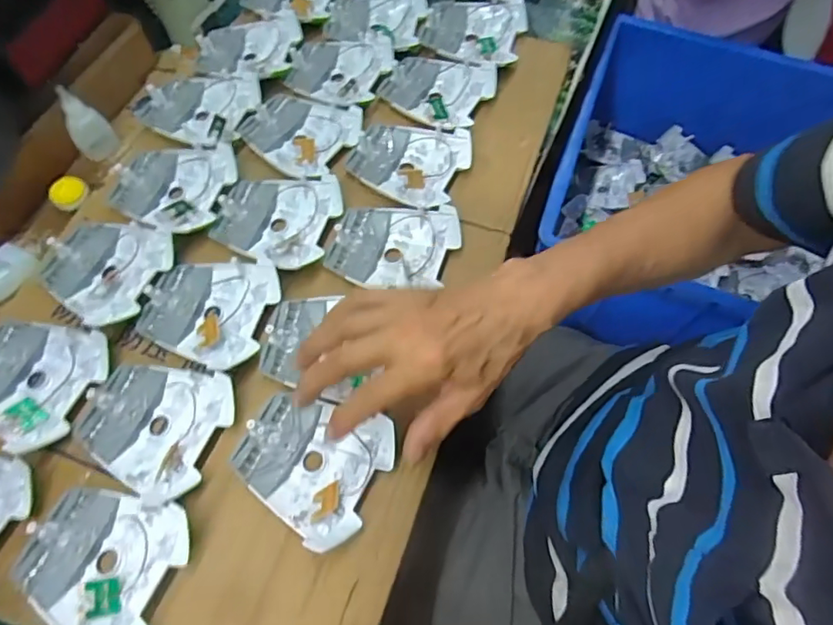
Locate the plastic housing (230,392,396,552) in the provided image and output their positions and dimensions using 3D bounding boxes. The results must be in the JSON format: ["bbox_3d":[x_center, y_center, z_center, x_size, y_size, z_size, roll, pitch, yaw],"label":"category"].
[{"bbox_3d":[-0.079,0.110,0.410,0.108,0.017,0.096,27,66,12],"label":"plastic housing"}]

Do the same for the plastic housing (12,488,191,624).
[{"bbox_3d":[-0.219,0.171,0.375,0.106,0.019,0.098,22,65,10],"label":"plastic housing"}]

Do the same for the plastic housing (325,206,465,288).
[{"bbox_3d":[-0.021,-0.061,0.488,0.115,0.016,0.078,5,64,2],"label":"plastic housing"}]

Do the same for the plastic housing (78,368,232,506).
[{"bbox_3d":[-0.204,0.085,0.417,0.108,0.018,0.098,14,64,6],"label":"plastic housing"}]

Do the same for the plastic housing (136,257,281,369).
[{"bbox_3d":[-0.177,-0.004,0.458,0.105,0.015,0.093,11,64,5],"label":"plastic housing"}]

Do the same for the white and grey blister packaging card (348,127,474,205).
[{"bbox_3d":[-0.007,-0.151,0.531,0.103,0.013,0.097,25,66,11],"label":"white and grey blister packaging card"}]

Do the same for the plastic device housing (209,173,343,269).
[{"bbox_3d":[-0.129,-0.084,0.495,0.111,0.015,0.096,5,64,2],"label":"plastic device housing"}]

